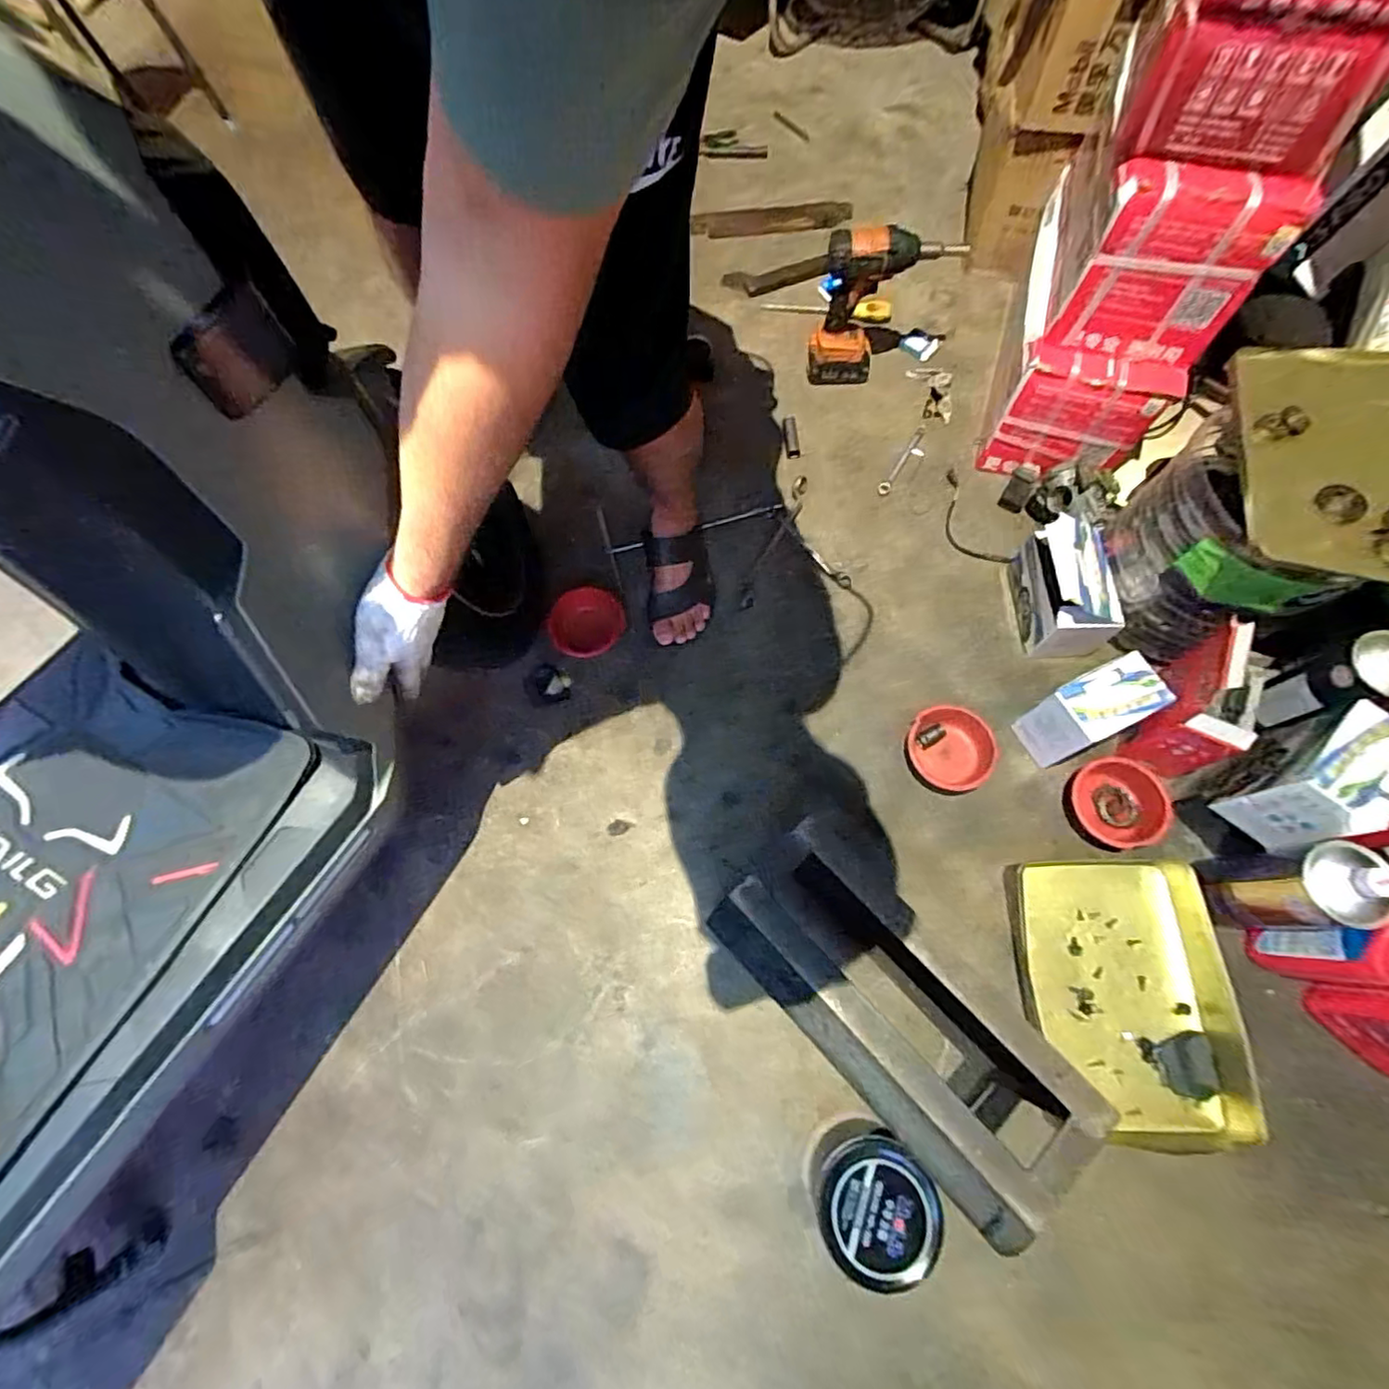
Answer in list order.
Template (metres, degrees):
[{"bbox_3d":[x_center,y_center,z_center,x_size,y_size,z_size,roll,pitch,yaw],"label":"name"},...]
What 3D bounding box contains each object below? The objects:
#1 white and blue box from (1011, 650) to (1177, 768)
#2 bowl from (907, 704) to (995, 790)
[{"bbox_3d":[0.521,0.021,0.811,0.136,0.121,0.082,-29,70,-7],"label":"white and blue box"},{"bbox_3d":[0.359,0.075,0.864,0.109,0.054,0.123,5,70,4],"label":"bowl"}]

